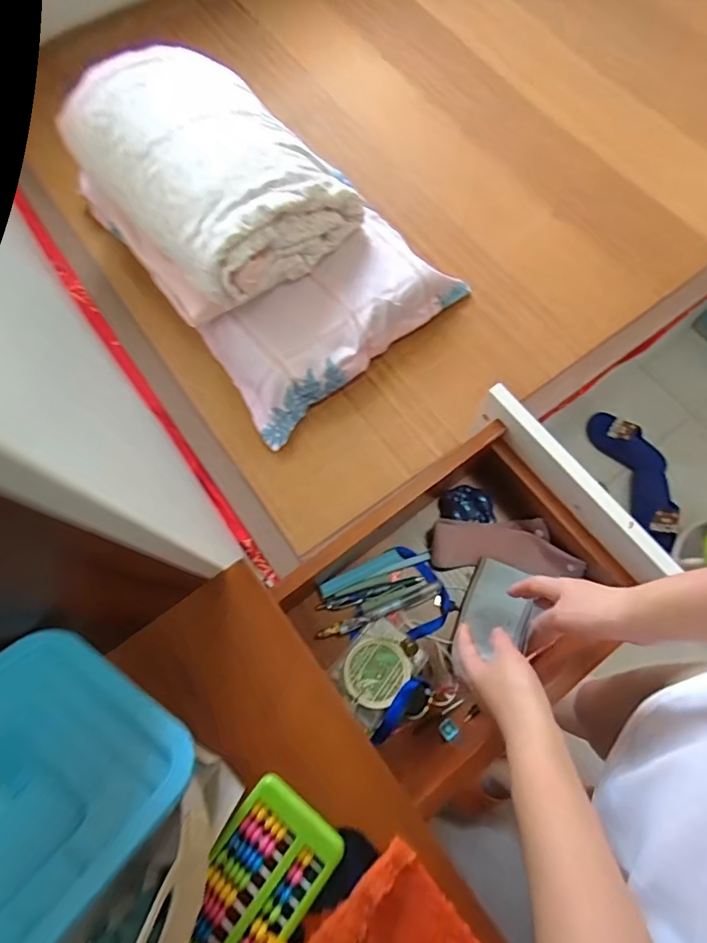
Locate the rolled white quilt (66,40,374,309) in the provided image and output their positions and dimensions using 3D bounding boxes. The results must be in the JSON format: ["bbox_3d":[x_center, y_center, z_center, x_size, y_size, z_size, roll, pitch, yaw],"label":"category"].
[{"bbox_3d":[-0.266,-0.547,0.917,0.368,0.169,0.479,-42,75,-13],"label":"rolled white quilt"}]

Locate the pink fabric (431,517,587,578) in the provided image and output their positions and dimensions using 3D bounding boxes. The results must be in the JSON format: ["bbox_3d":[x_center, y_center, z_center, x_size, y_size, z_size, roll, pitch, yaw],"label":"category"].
[{"bbox_3d":[0.199,0.094,0.659,0.183,0.036,0.068,5,70,2],"label":"pink fabric"}]

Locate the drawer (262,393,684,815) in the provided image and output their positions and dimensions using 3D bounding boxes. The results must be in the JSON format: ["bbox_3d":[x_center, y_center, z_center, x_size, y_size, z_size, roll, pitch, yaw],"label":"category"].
[{"bbox_3d":[0.121,0.136,0.602,0.366,0.169,0.251,-40,75,-12],"label":"drawer"}]

